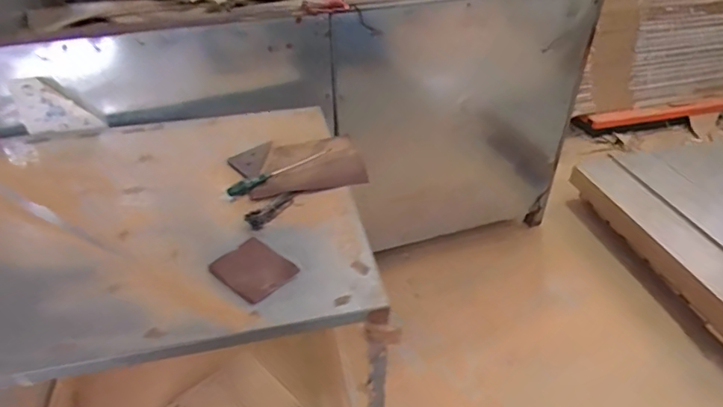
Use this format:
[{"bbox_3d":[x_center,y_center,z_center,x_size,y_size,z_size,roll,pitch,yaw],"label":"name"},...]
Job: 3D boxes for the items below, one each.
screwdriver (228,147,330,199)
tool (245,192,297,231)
[{"bbox_3d":[-0.192,-0.084,1.166,0.272,0.023,0.039,-31,49,-29],"label":"screwdriver"},{"bbox_3d":[-0.190,0.010,1.061,0.039,0.020,0.130,30,47,33],"label":"tool"}]

